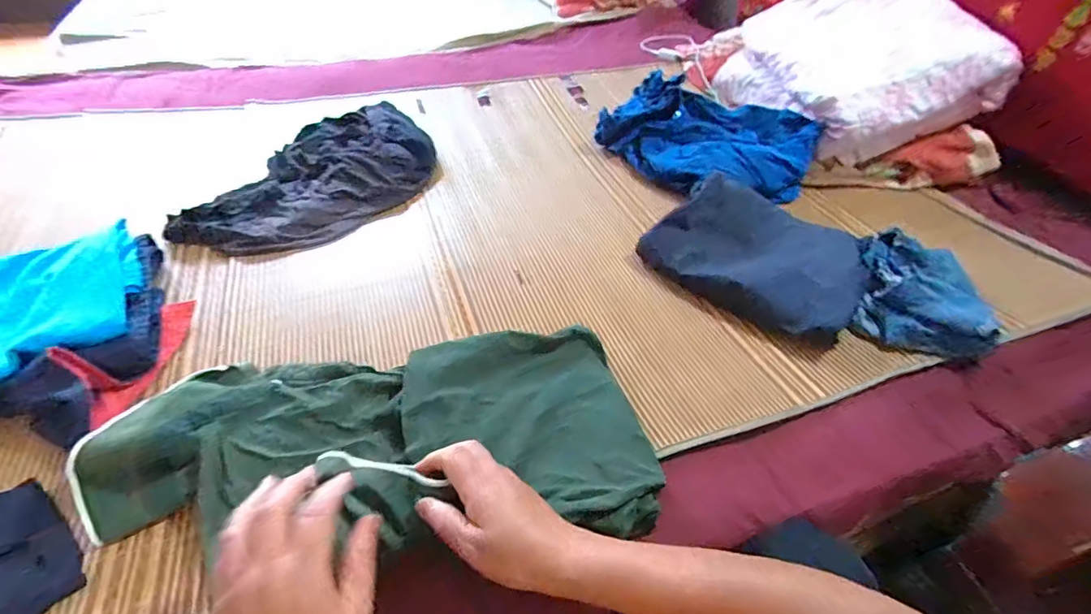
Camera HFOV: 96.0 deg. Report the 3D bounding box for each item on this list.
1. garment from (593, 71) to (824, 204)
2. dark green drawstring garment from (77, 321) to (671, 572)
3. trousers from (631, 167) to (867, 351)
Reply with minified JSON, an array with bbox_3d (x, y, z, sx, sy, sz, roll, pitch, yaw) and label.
[{"bbox_3d":[0.293,-0.315,0.923,0.389,0.102,0.247,21,48,16],"label":"garment"},{"bbox_3d":[-0.147,0.118,0.480,0.488,0.068,0.219,-1,46,-10],"label":"dark green drawstring garment"},{"bbox_3d":[0.311,-0.075,0.718,0.189,0.058,0.291,-34,56,-31],"label":"trousers"}]

